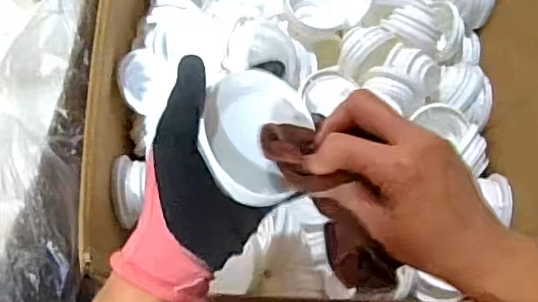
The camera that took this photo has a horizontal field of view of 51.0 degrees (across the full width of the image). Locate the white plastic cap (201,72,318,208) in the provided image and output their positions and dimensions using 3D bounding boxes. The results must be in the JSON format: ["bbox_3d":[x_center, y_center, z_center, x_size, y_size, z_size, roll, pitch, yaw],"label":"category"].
[{"bbox_3d":[0.000,-0.011,0.375,0.086,0.037,0.088,16,82,-19],"label":"white plastic cap"}]

